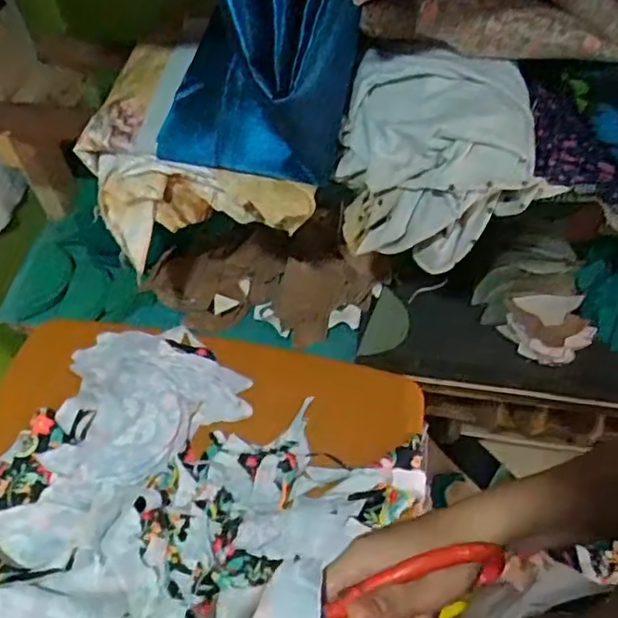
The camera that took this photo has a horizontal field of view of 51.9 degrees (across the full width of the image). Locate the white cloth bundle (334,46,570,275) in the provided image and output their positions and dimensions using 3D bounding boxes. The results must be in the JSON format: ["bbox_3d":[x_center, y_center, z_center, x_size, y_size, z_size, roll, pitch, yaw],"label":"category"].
[{"bbox_3d":[0.134,-0.149,0.639,0.194,0.166,0.128,9,54,9],"label":"white cloth bundle"}]

